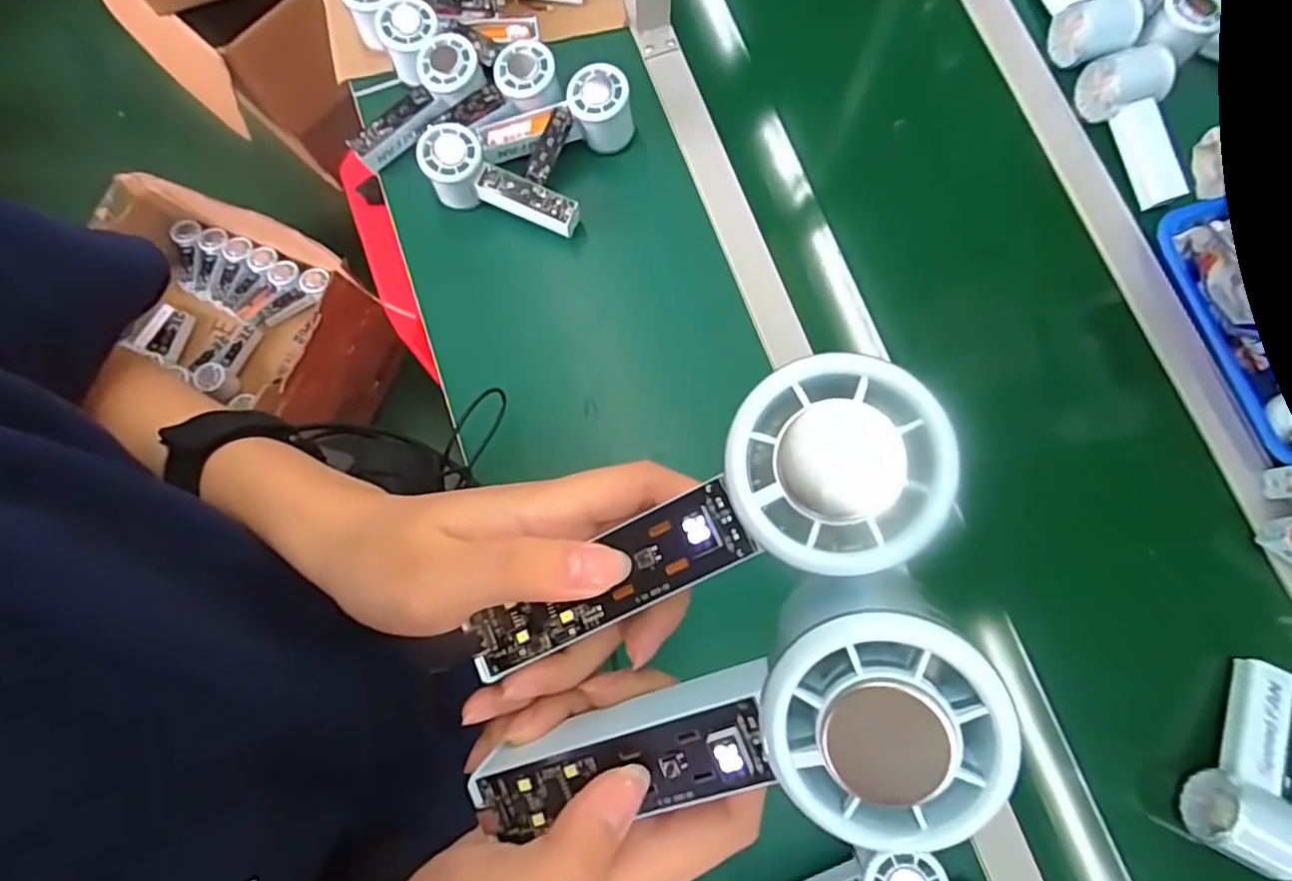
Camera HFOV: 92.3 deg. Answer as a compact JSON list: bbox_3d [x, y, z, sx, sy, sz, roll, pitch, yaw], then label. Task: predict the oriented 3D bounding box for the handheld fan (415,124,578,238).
[{"bbox_3d":[-0.140,-0.242,0.598,0.153,0.051,0.055,24,79,-9],"label":"handheld fan"}]

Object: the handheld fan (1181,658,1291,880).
[{"bbox_3d":[0.479,0.250,0.485,0.059,0.047,0.149,21,80,5],"label":"handheld fan"}]

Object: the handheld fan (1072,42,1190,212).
[{"bbox_3d":[0.467,-0.297,0.603,0.073,0.059,0.147,-5,78,0],"label":"handheld fan"}]

